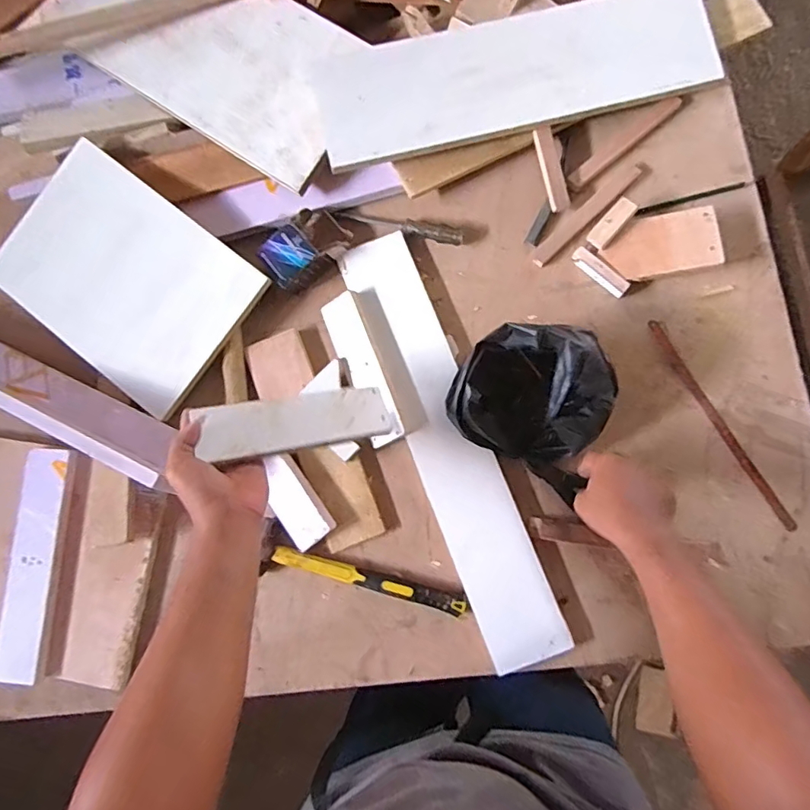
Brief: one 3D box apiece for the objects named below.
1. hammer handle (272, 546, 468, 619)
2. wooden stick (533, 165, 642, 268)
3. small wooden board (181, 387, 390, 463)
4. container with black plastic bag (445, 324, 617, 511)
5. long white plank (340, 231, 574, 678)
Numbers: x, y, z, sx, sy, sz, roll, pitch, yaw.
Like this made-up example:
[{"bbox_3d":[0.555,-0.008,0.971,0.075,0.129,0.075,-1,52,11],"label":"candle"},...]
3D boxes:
[{"bbox_3d":[-0.048,0.228,0.687,0.253,0.023,0.024,14,83,8],"label":"hammer handle"},{"bbox_3d":[0.261,-0.270,0.752,0.201,0.015,0.026,-43,79,-2],"label":"wooden stick"},{"bbox_3d":[-0.117,0.018,0.582,0.202,0.015,0.061,-8,77,-24],"label":"small wooden board"},{"bbox_3d":[0.161,-0.006,0.648,0.186,0.128,0.153,29,80,7],"label":"container with black plastic bag"},{"bbox_3d":[0.054,0.042,0.701,0.100,0.019,0.588,-22,80,2],"label":"long white plank"}]

